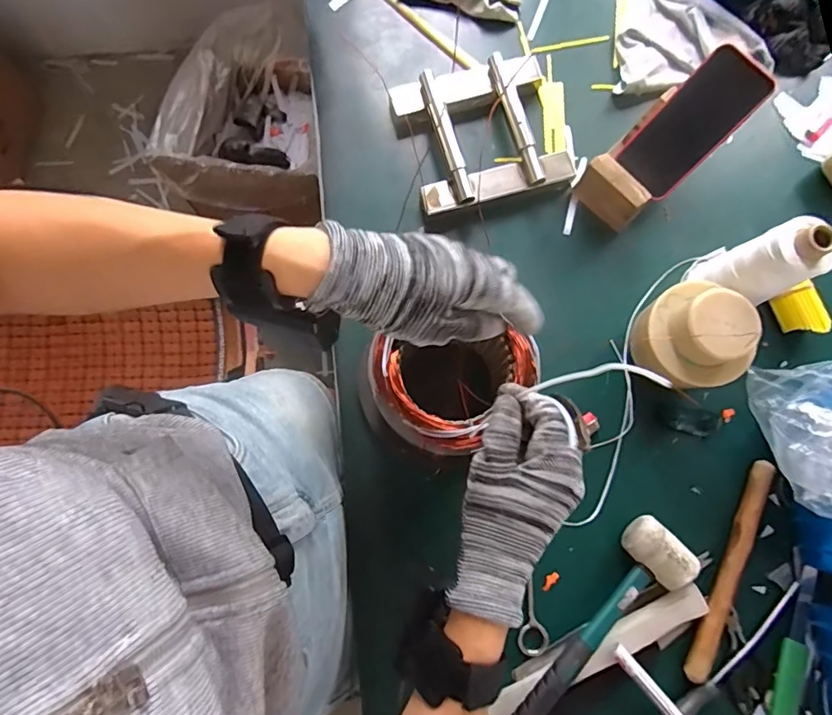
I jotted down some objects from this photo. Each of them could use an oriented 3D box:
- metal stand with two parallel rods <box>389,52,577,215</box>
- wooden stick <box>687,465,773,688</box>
[{"bbox_3d":[0.085,-0.289,0.648,0.199,0.039,0.181,-15,80,-4],"label":"metal stand with two parallel rods"},{"bbox_3d":[0.353,0.234,0.565,0.026,0.033,0.252,26,80,3],"label":"wooden stick"}]

